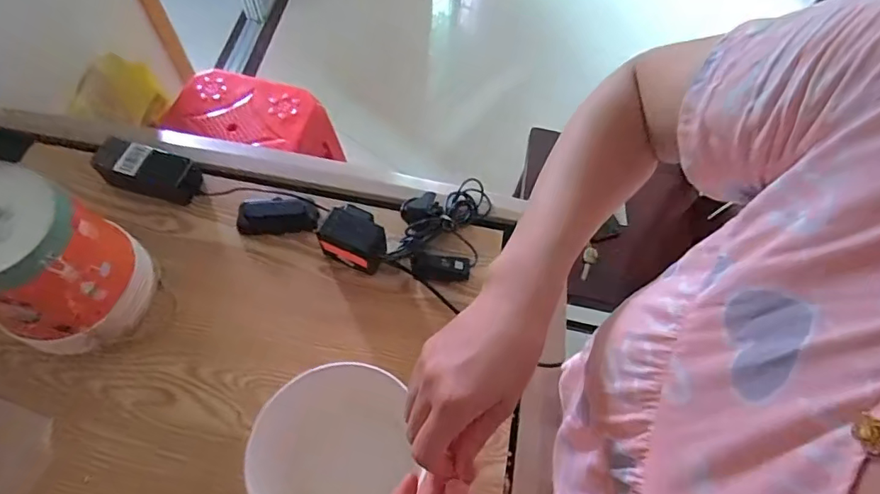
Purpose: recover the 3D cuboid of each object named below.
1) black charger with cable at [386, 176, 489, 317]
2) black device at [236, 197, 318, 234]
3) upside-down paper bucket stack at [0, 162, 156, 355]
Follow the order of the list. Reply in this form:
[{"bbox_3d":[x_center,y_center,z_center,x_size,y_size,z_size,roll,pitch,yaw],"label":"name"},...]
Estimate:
[{"bbox_3d":[0.000,-0.027,0.691,0.118,0.044,0.206,15,62,5],"label":"black charger with cable"},{"bbox_3d":[-0.229,-0.044,0.708,0.110,0.024,0.049,-2,62,-5],"label":"black device"},{"bbox_3d":[-0.433,0.024,0.563,0.137,0.191,0.140,-8,62,-8],"label":"upside-down paper bucket stack"}]

